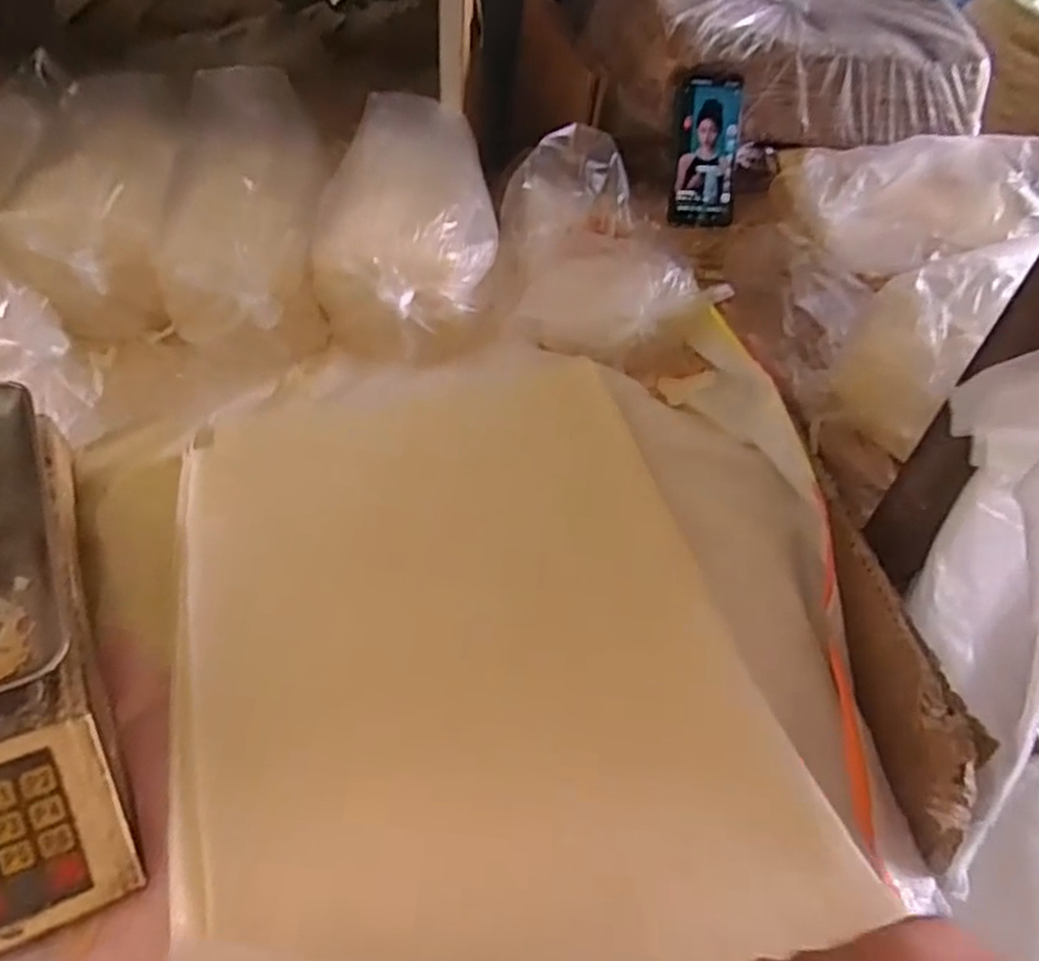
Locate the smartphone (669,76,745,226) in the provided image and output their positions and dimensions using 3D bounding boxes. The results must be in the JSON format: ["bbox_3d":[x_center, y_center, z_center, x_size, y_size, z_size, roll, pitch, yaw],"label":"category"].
[{"bbox_3d":[0.210,-0.367,0.818,0.078,0.151,0.016,-2,17,-11],"label":"smartphone"}]

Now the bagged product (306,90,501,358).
[{"bbox_3d":[-0.098,-0.259,0.723,0.147,0.120,0.316,5,48,0],"label":"bagged product"}]

